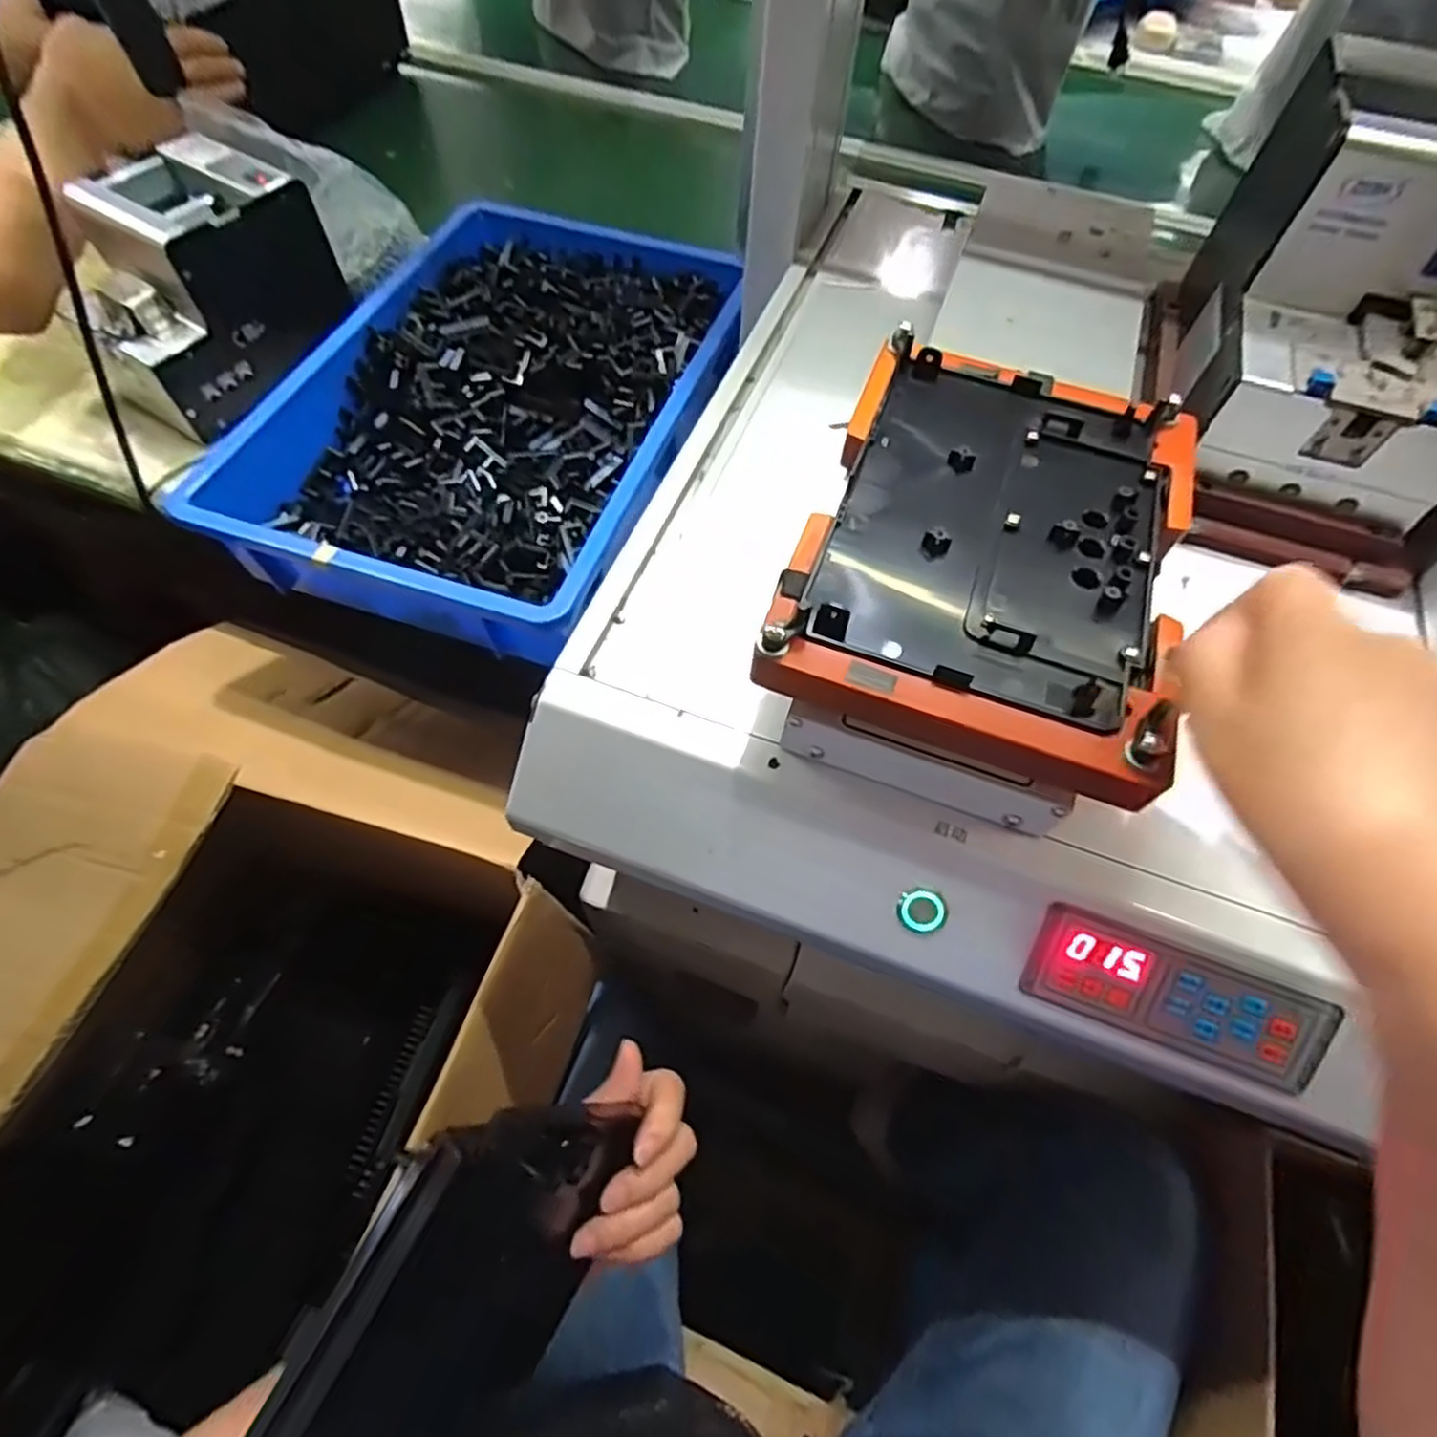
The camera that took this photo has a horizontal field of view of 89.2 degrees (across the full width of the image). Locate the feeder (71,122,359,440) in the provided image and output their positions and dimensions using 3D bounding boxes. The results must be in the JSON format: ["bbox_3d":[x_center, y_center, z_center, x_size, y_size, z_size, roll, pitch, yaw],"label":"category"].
[{"bbox_3d":[-0.441,-0.373,0.624,0.145,0.133,0.184,32,64,15],"label":"feeder"}]

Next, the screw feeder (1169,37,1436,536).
[{"bbox_3d":[0.341,-0.229,0.379,0.134,0.136,0.191,19,61,8],"label":"screw feeder"}]

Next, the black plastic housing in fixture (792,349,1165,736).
[{"bbox_3d":[0.125,-0.087,0.322,0.134,0.013,0.183,19,61,8],"label":"black plastic housing in fixture"}]

